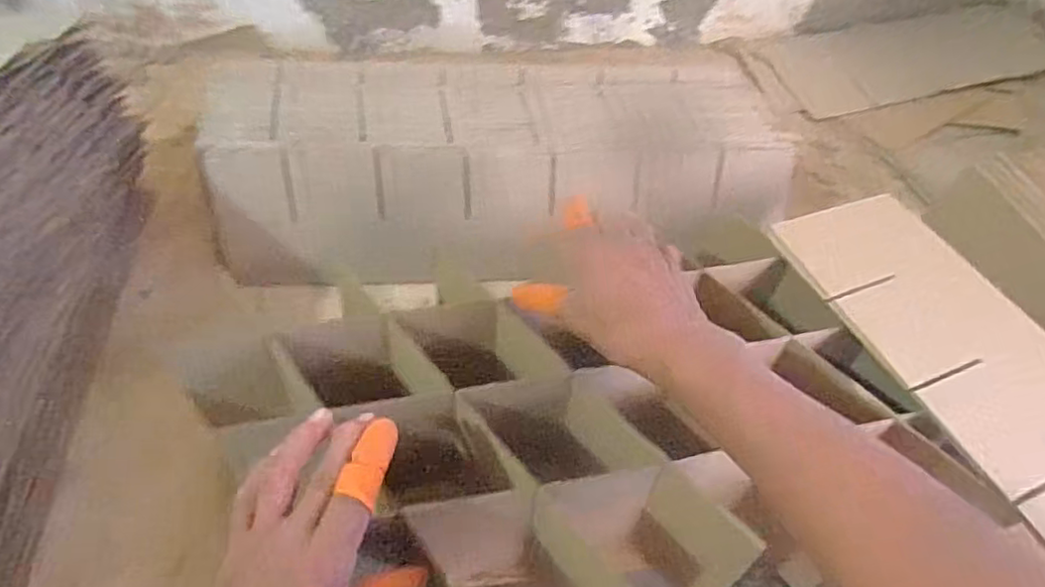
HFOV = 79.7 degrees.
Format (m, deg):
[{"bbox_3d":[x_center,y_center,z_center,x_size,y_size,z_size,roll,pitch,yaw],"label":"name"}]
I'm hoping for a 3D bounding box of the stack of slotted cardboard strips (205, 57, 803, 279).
[{"bbox_3d":[-0.018,-0.129,0.644,0.556,0.118,0.202,-1,54,-4],"label":"stack of slotted cardboard strips"}]

